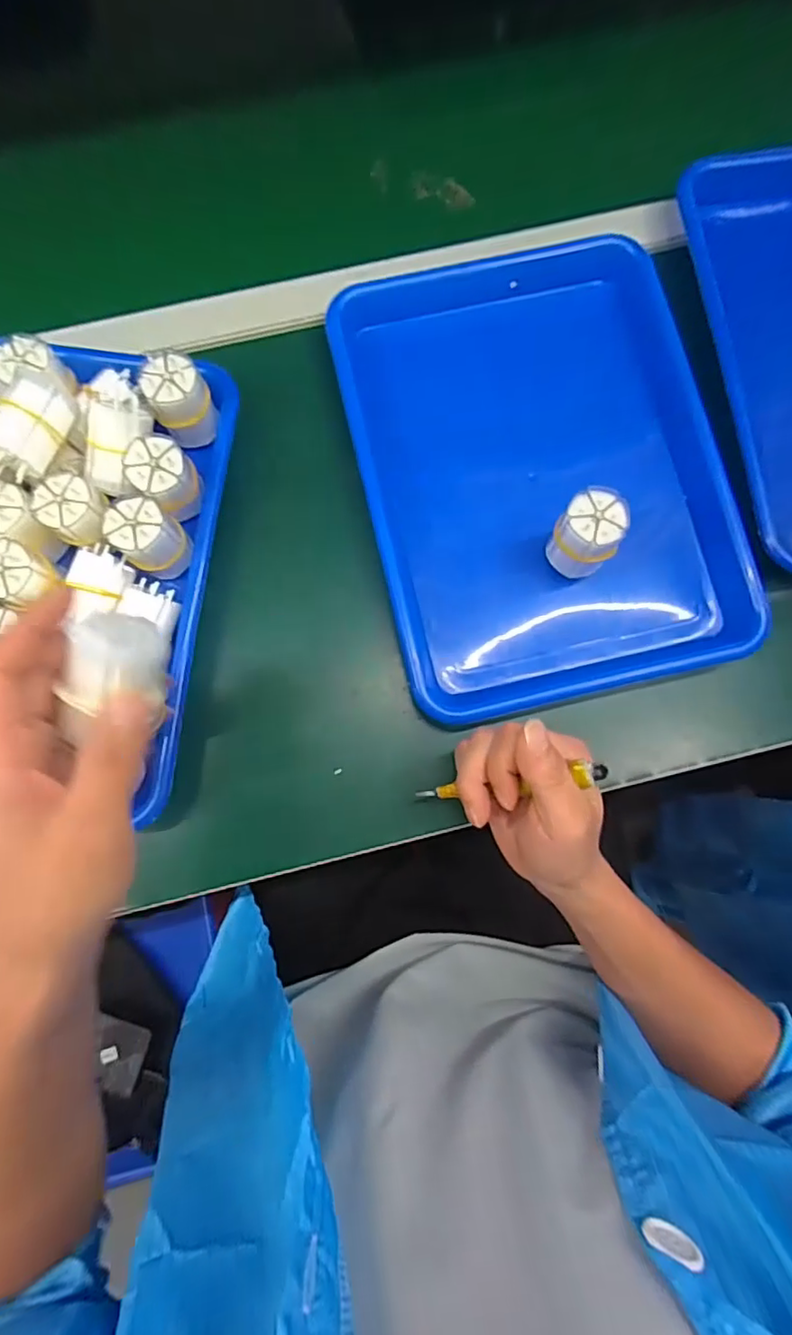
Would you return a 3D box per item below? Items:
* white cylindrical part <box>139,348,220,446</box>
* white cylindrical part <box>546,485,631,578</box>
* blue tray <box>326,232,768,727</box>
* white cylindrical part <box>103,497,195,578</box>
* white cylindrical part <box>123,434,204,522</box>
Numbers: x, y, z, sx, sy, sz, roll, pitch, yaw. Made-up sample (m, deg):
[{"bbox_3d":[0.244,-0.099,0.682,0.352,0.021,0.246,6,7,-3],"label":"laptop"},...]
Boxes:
[{"bbox_3d":[-0.148,-0.185,0.403,0.037,0.049,0.040,0,81,-2],"label":"white cylindrical part"},{"bbox_3d":[0.124,-0.086,0.393,0.040,0.074,0.040,0,81,-2],"label":"white cylindrical part"},{"bbox_3d":[0.099,-0.141,0.429,0.242,0.047,0.327,-12,82,-4],"label":"blue tray"},{"bbox_3d":[-0.164,-0.086,0.390,0.036,0.050,0.039,0,81,-2],"label":"white cylindrical part"},{"bbox_3d":[-0.153,-0.127,0.389,0.038,0.043,0.039,0,81,-2],"label":"white cylindrical part"}]

